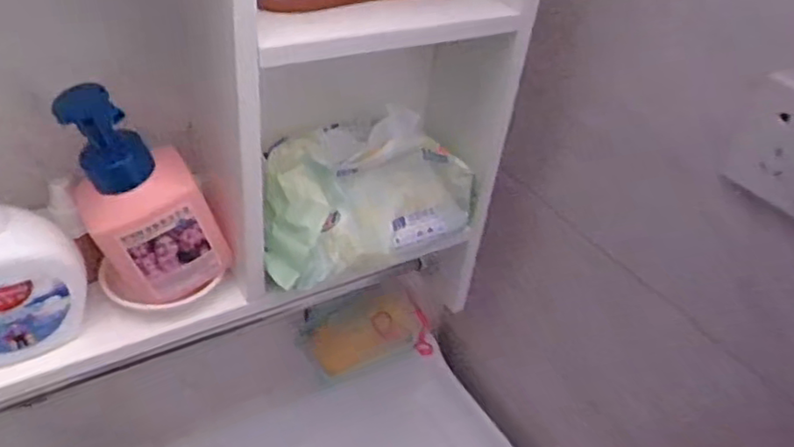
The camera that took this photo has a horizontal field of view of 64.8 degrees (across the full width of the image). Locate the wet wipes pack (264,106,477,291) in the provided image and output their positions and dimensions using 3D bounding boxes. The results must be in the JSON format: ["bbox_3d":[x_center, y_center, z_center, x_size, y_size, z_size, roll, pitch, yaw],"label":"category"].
[{"bbox_3d":[-0.023,-0.027,0.563,0.212,0.110,0.086,-17,44,-28],"label":"wet wipes pack"}]

